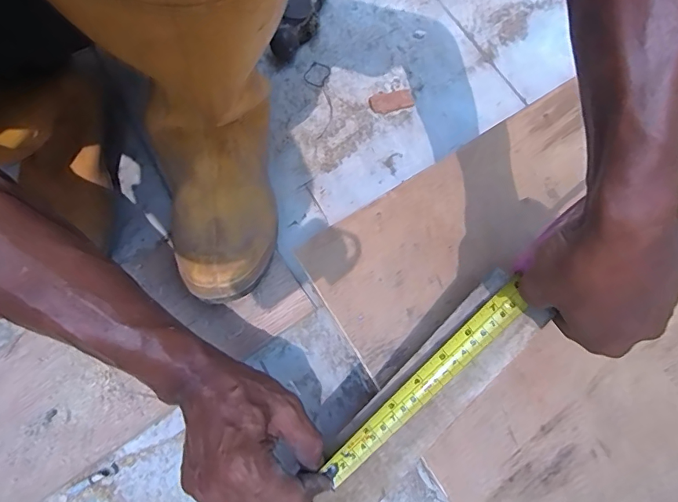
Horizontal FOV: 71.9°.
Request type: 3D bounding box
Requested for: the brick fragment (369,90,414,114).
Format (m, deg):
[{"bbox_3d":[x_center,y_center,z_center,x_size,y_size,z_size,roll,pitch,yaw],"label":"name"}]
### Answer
[{"bbox_3d":[0.060,-0.173,0.541,0.049,0.006,0.028,-16,73,-3],"label":"brick fragment"}]

